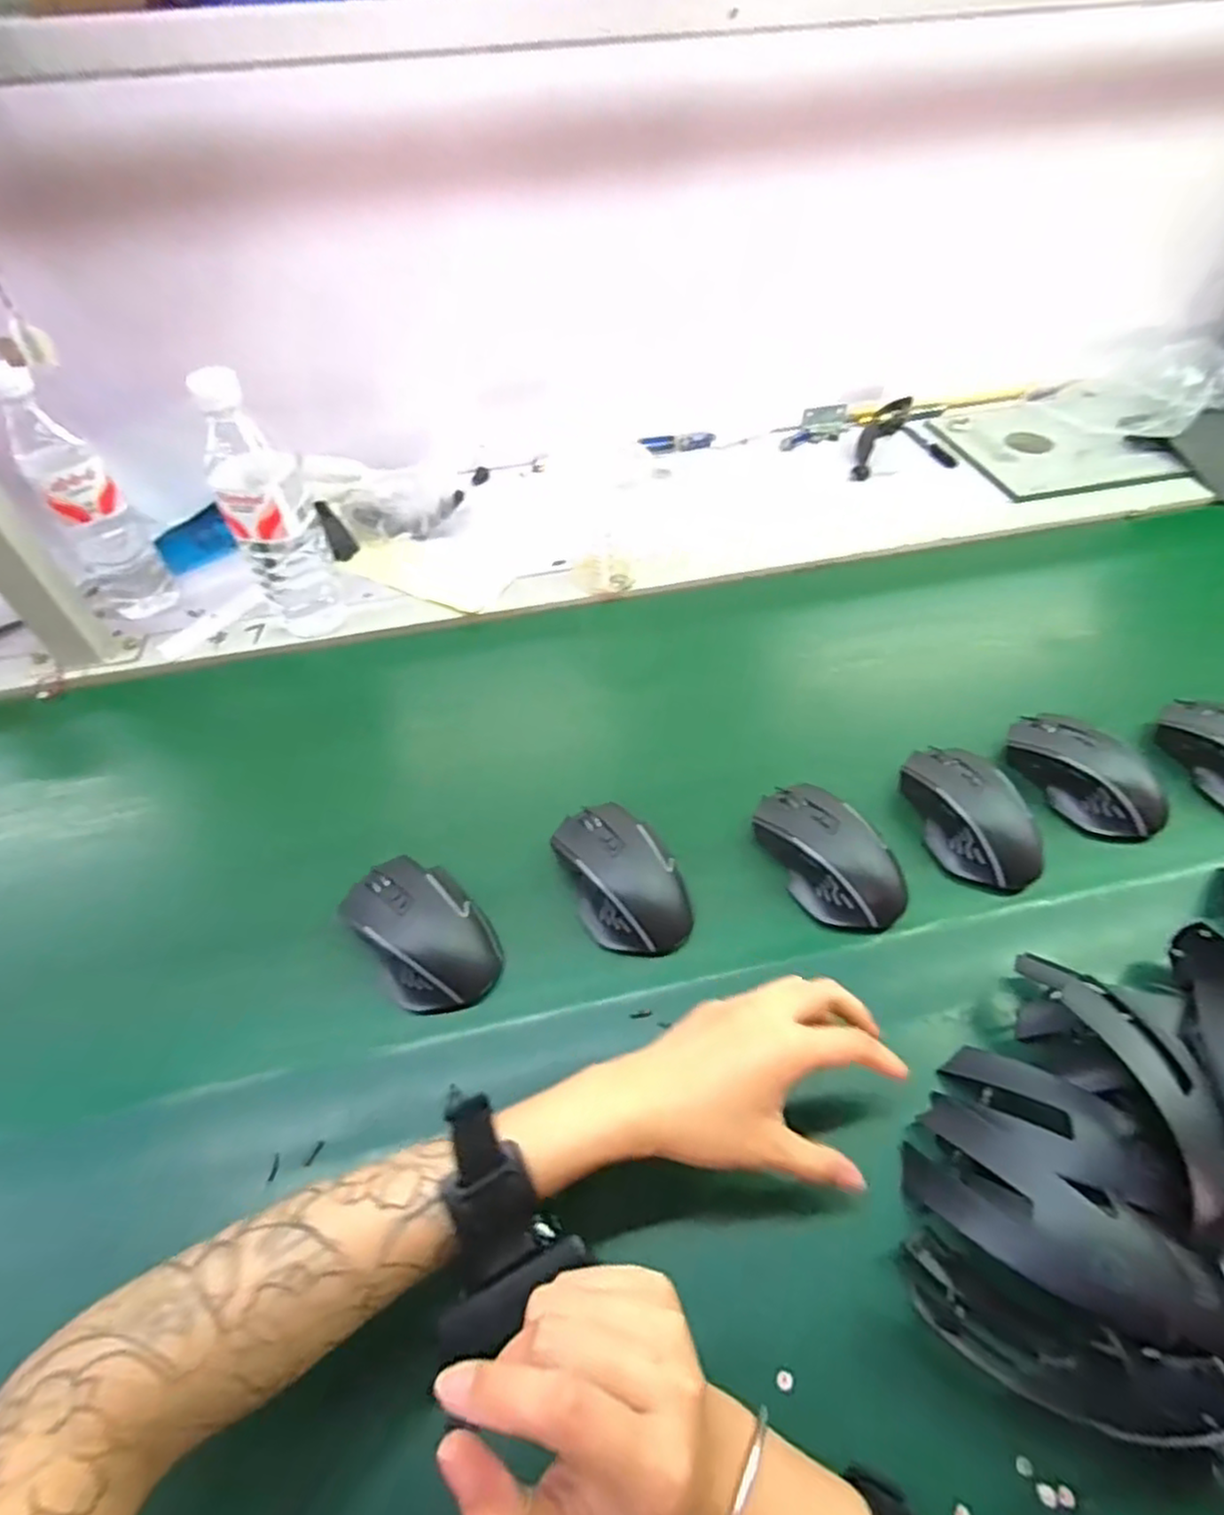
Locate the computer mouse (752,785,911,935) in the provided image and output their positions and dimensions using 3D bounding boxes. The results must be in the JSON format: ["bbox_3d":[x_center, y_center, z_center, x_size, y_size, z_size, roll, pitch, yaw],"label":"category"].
[{"bbox_3d":[0.150,0.063,0.487,0.066,0.035,0.118,-24,53,-17],"label":"computer mouse"}]

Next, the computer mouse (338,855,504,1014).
[{"bbox_3d":[-0.124,0.112,0.460,0.068,0.033,0.111,-34,56,-23],"label":"computer mouse"}]

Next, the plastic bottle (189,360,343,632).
[{"bbox_3d":[-0.293,-0.208,0.610,0.068,0.226,0.058,-28,54,-19],"label":"plastic bottle"}]

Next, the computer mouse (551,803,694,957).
[{"bbox_3d":[0.007,0.081,0.486,0.073,0.047,0.116,-20,52,-13],"label":"computer mouse"}]

